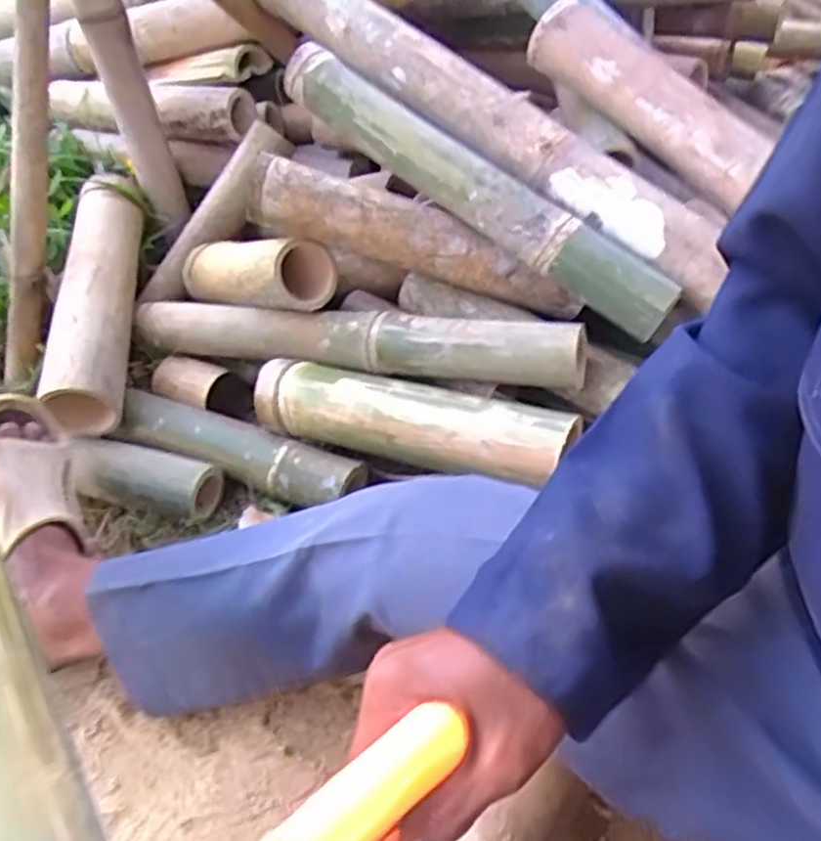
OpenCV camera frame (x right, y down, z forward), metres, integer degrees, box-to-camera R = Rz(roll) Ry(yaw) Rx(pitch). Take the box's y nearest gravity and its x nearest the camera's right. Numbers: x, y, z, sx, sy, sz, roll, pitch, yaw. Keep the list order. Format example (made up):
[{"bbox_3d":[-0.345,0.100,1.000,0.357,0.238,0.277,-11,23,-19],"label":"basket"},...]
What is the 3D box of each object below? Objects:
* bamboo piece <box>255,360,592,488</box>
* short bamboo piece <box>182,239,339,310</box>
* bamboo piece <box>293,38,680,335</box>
[{"bbox_3d":[-0.008,-0.003,0.737,0.342,0.083,0.072,18,51,19],"label":"bamboo piece"},{"bbox_3d":[-0.199,-0.179,0.845,0.241,0.075,0.070,13,47,39],"label":"short bamboo piece"},{"bbox_3d":[0.060,-0.240,0.741,0.472,0.083,0.066,37,57,12],"label":"bamboo piece"}]

